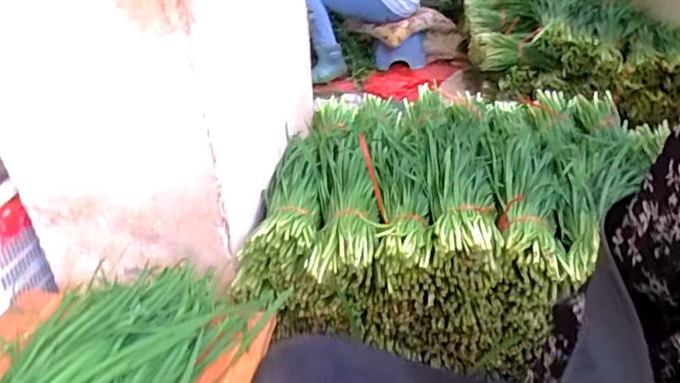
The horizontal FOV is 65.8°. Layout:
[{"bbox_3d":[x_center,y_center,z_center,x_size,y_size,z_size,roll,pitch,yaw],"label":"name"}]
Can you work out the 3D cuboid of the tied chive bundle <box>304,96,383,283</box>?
[{"bbox_3d":[-0.003,-0.060,1.116,0.129,0.107,0.665,-3,34,-2],"label":"tied chive bundle"}]

